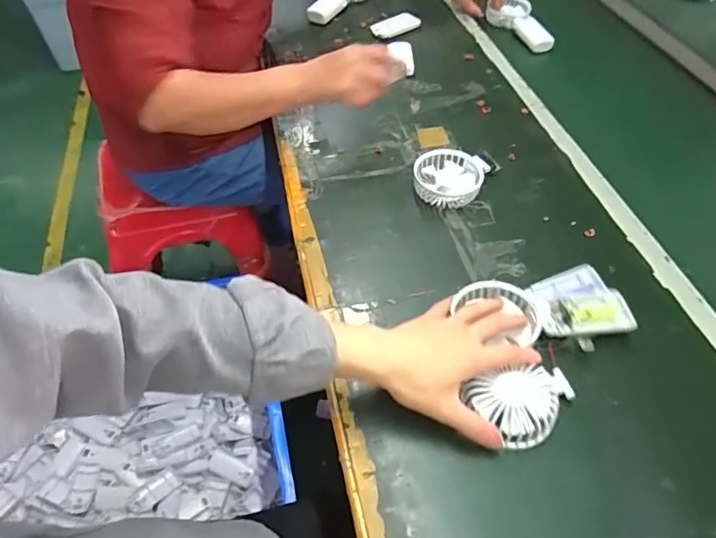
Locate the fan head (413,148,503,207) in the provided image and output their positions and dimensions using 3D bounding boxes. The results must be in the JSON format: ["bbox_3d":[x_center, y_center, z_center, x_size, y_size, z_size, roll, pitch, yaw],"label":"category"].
[{"bbox_3d":[0.130,-0.122,0.701,0.104,0.031,0.092,11,50,9],"label":"fan head"}]

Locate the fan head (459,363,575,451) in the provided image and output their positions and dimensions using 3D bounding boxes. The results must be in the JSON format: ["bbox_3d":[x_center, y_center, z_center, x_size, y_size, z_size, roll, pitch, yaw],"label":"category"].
[{"bbox_3d":[0.156,0.118,0.488,0.093,0.027,0.071,-34,57,-25],"label":"fan head"}]

